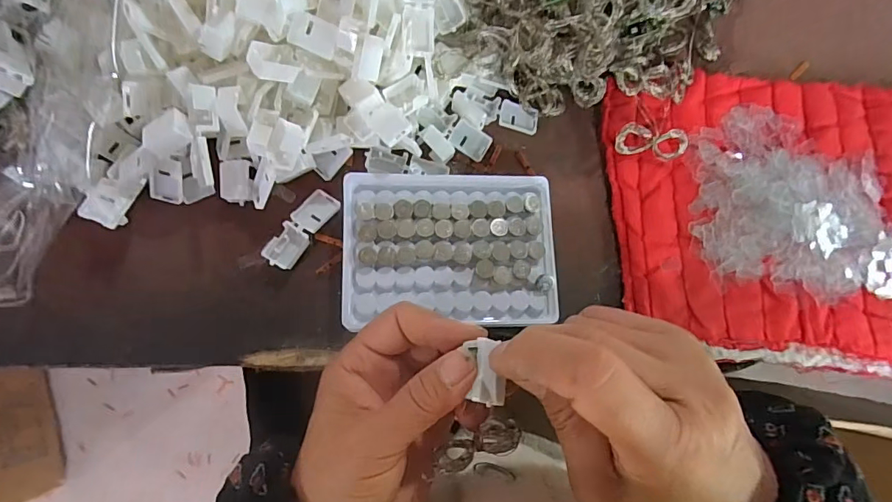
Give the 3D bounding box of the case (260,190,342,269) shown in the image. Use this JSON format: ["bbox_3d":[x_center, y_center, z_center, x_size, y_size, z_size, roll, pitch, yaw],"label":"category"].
[{"bbox_3d":[-0.092,-0.015,0.303,0.021,0.011,0.056,37,79,0],"label":"case"}]

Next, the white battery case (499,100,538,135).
[{"bbox_3d":[0.052,-0.094,0.334,0.028,0.007,0.019,15,80,-5],"label":"white battery case"}]

